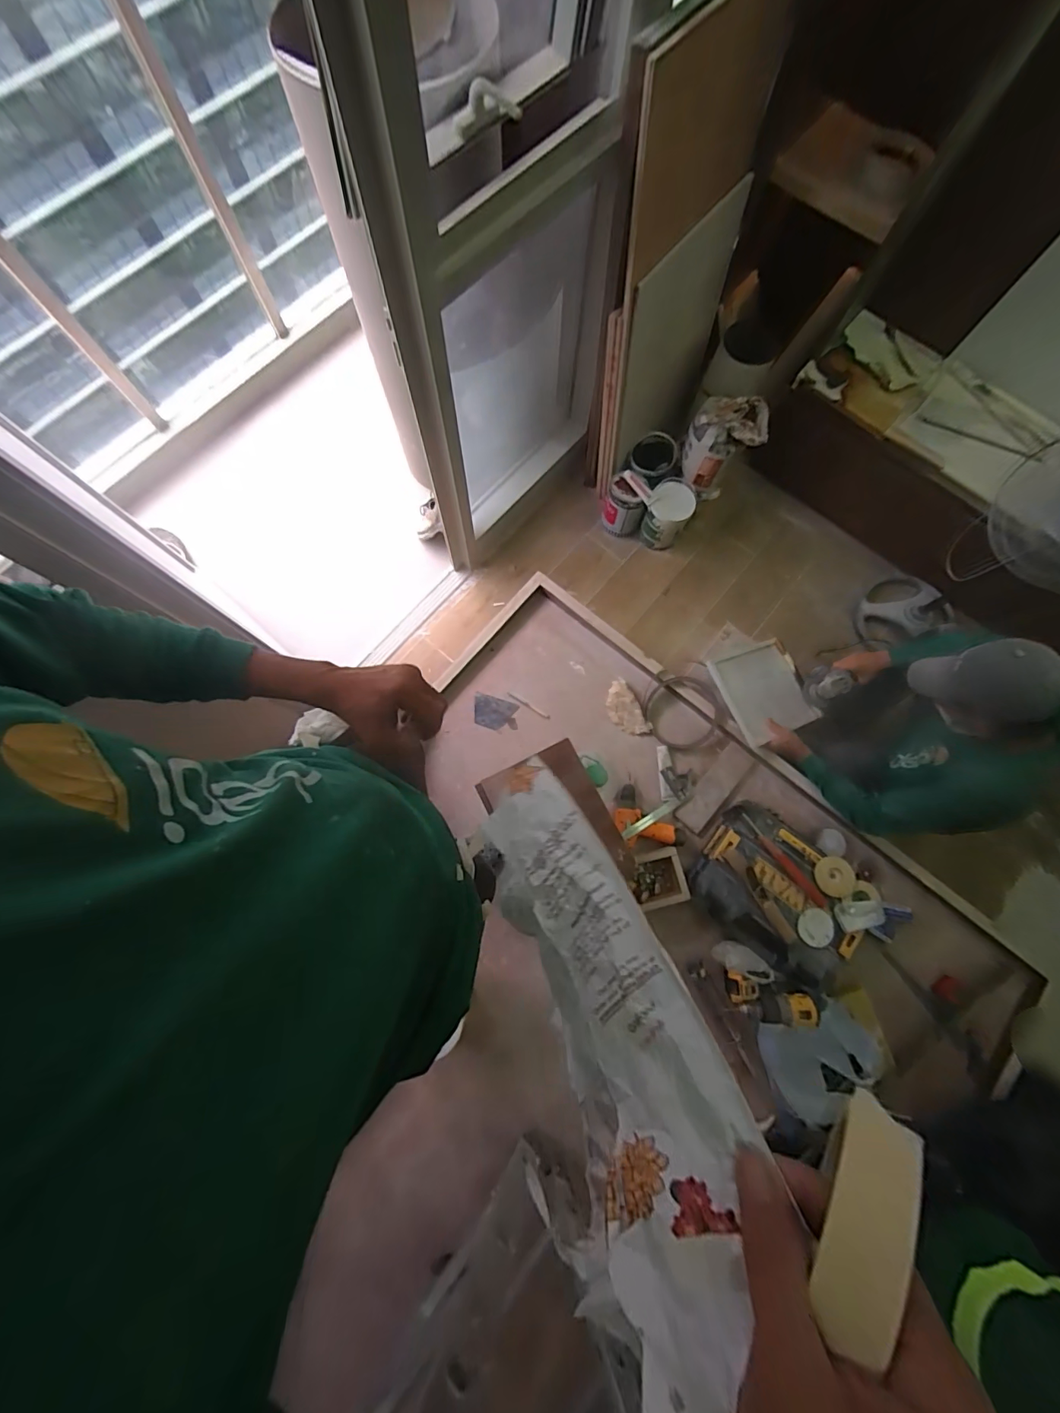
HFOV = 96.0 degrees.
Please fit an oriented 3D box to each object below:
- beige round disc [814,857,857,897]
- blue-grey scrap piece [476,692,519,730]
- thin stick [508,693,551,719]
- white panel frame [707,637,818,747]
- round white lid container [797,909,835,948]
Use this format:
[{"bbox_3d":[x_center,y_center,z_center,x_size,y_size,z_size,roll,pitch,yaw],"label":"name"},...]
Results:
[{"bbox_3d":[0.807,0.449,1.259,0.109,0.013,0.095,-1,72,-3],"label":"beige round disc"},{"bbox_3d":[-0.116,0.022,1.505,0.133,0.008,0.095,15,80,3],"label":"blue-grey scrap piece"},{"bbox_3d":[-0.003,-0.003,1.503,0.154,0.009,0.015,33,78,7],"label":"thin stick"},{"bbox_3d":[0.735,-0.062,1.504,0.321,0.043,0.312,-17,81,-26],"label":"white panel frame"},{"bbox_3d":[0.739,0.571,1.233,0.087,0.013,0.093,-2,83,16],"label":"round white lid container"}]

